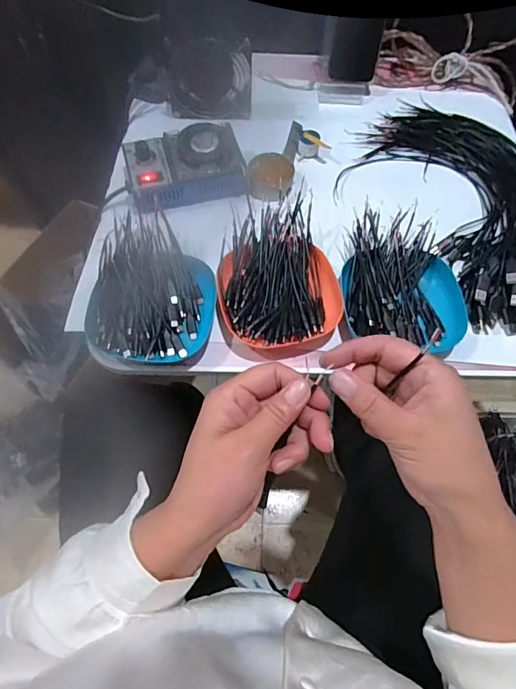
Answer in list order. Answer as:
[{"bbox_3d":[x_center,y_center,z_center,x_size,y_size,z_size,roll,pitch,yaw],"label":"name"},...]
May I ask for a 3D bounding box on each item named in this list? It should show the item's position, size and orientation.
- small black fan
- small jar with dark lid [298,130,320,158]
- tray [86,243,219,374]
[{"bbox_3d":[-0.072,-0.385,0.636,0.123,0.102,0.024,7,32,5],"label":"small black fan"},{"bbox_3d":[0.074,-0.292,0.632,0.030,0.024,0.028,1,65,-1],"label":"small jar with dark lid"},{"bbox_3d":[-0.121,-0.046,0.504,0.136,0.040,0.154,1,65,-1],"label":"tray"}]

